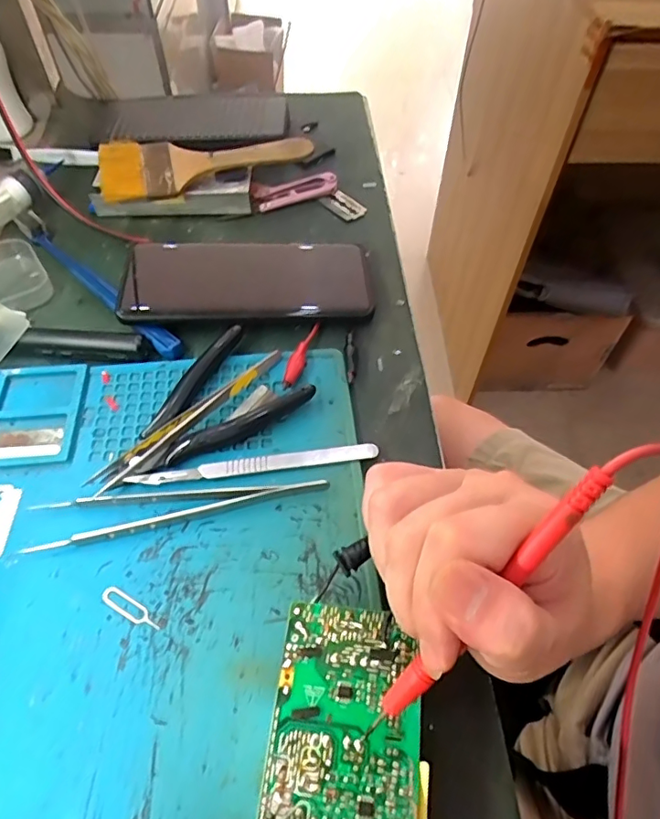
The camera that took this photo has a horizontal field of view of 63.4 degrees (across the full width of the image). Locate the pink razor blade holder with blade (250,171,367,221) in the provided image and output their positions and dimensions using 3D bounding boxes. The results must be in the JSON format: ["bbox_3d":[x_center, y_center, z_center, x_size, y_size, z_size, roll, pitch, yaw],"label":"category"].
[{"bbox_3d":[-0.019,-0.175,0.438,0.094,0.013,0.045,6,54,3],"label":"pink razor blade holder with blade"}]

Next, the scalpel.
[{"bbox_3d":[-0.040,0.031,0.292,0.132,0.006,0.010,-6,55,-6],"label":"scalpel"}]

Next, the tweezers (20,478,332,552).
[{"bbox_3d":[-0.077,0.051,0.275,0.150,0.009,0.024,-6,55,-5],"label":"tweezers"}]

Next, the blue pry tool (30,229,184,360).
[{"bbox_3d":[-0.158,-0.084,0.371,0.171,0.010,0.013,38,62,23],"label":"blue pry tool"}]

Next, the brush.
[{"bbox_3d":[-0.096,-0.195,0.421,0.161,0.010,0.064,-8,62,-6],"label":"brush"}]

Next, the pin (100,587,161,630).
[{"bbox_3d":[-0.093,0.094,0.251,0.033,0.004,0.009,26,57,15],"label":"pin"}]

